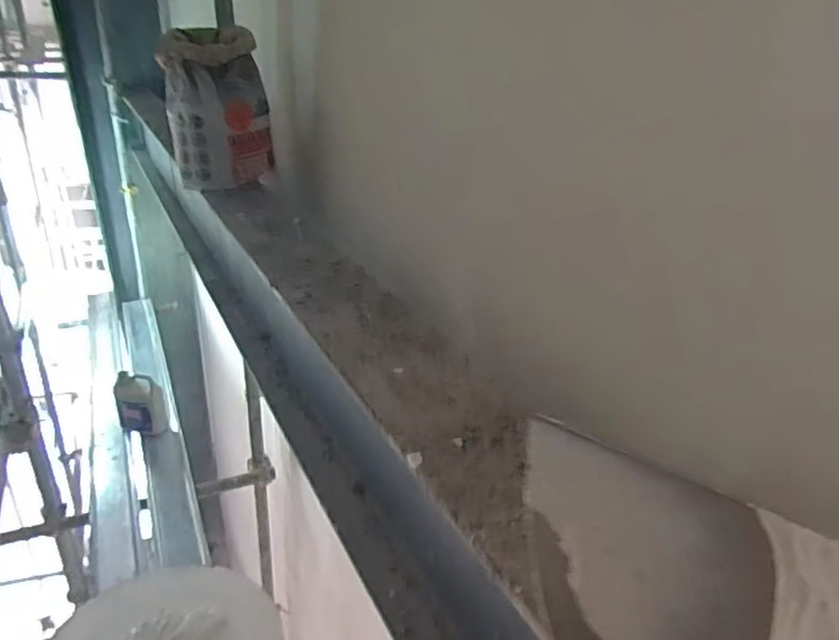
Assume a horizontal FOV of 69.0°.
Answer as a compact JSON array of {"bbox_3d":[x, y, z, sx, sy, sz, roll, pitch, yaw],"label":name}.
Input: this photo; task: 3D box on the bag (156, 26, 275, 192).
[{"bbox_3d":[-0.456,-0.488,1.399,0.214,0.313,0.217,-4,26,-13],"label":"bag"}]

